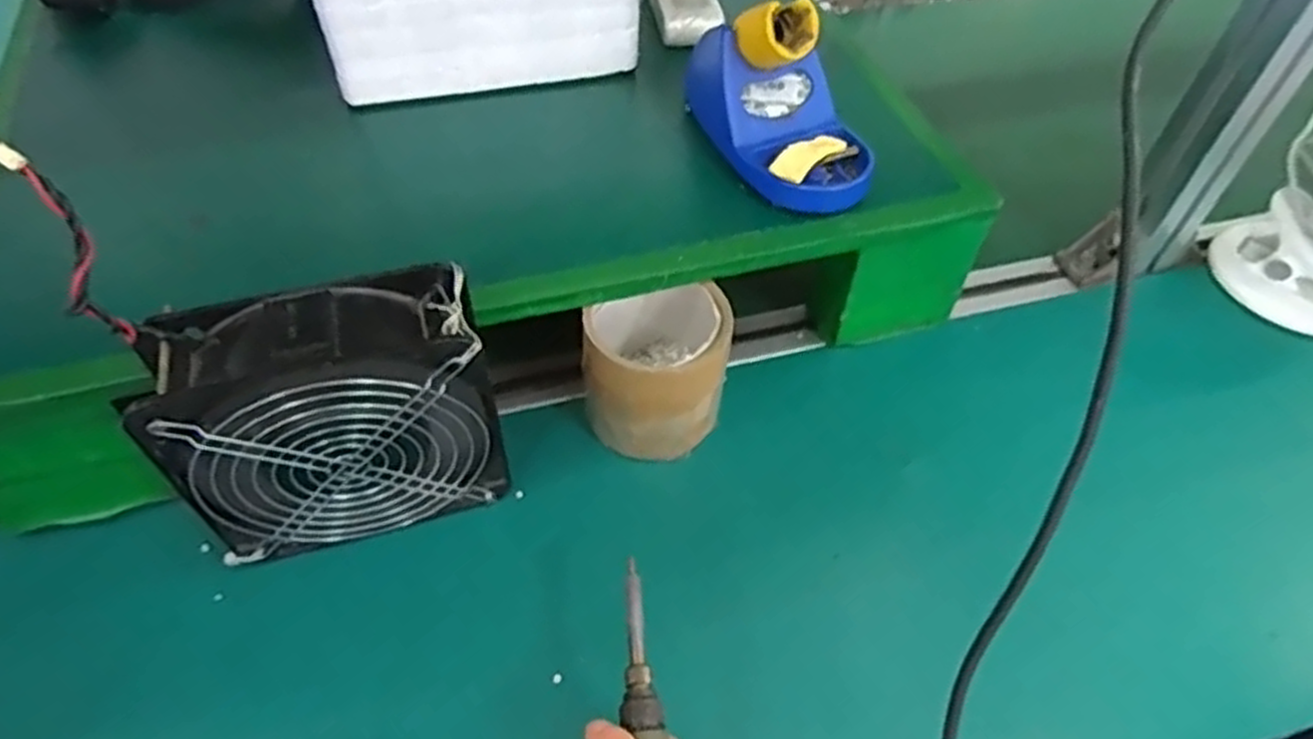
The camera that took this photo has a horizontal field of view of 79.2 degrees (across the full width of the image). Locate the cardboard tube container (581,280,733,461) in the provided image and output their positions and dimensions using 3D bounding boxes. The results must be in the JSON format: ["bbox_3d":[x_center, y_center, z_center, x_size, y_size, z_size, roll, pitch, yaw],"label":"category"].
[{"bbox_3d":[-0.005,-0.003,0.484,0.089,0.087,0.085,-8,51,-9],"label":"cardboard tube container"}]

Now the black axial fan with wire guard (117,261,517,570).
[{"bbox_3d":[-0.160,0.027,0.408,0.146,0.147,0.054,-13,52,-13],"label":"black axial fan with wire guard"}]

